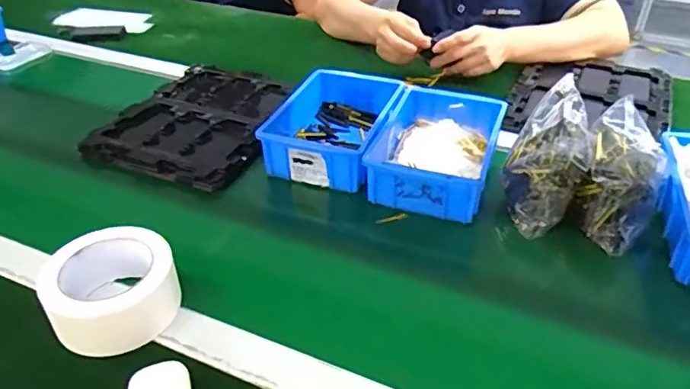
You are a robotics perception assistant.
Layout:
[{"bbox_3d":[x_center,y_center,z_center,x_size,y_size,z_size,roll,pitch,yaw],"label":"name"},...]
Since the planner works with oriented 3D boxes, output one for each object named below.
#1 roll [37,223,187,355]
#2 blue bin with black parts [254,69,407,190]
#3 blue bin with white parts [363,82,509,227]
[{"bbox_3d":[-0.211,0.082,0.499,0.111,0.052,0.103,-22,41,-25],"label":"roll"},{"bbox_3d":[-0.009,-0.094,0.740,0.137,0.061,0.201,10,38,16],"label":"blue bin with black parts"},{"bbox_3d":[0.116,-0.059,0.683,0.129,0.064,0.206,12,39,18],"label":"blue bin with white parts"}]

